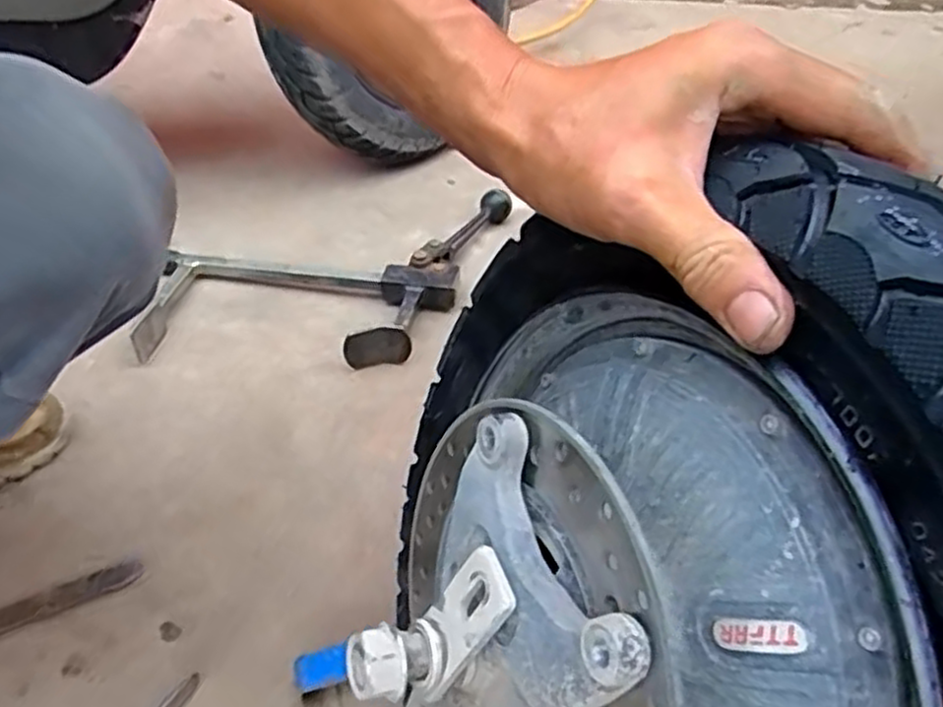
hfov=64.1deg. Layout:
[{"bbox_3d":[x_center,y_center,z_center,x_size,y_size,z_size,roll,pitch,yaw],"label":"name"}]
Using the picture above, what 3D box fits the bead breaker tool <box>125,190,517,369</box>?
[{"bbox_3d":[-0.152,-0.093,0.824,0.289,0.065,0.373,14,44,12],"label":"bead breaker tool"}]

